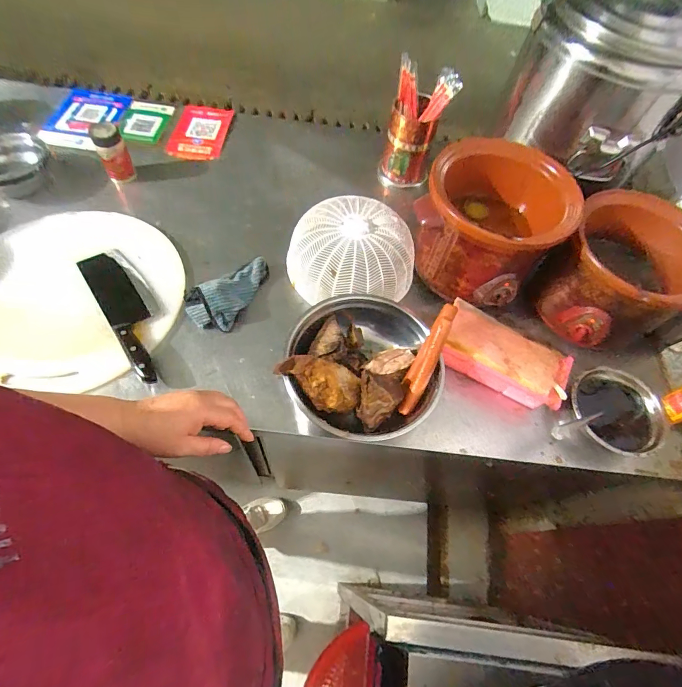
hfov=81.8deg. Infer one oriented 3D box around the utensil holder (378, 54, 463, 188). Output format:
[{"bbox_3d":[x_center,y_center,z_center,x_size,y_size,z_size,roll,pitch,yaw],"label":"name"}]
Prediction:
[{"bbox_3d":[0.159,-0.449,0.848,0.119,0.241,0.108,23,63,8],"label":"utensil holder"}]

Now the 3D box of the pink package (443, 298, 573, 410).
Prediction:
[{"bbox_3d":[0.270,0.022,0.667,0.206,0.067,0.116,25,63,9],"label":"pink package"}]

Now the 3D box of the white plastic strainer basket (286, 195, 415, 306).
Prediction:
[{"bbox_3d":[0.019,-0.170,0.725,0.227,0.107,0.202,3,62,-3],"label":"white plastic strainer basket"}]

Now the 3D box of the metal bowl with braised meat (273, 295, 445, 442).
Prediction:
[{"bbox_3d":[0.033,0.033,0.624,0.239,0.091,0.241,2,62,-3],"label":"metal bowl with braised meat"}]

